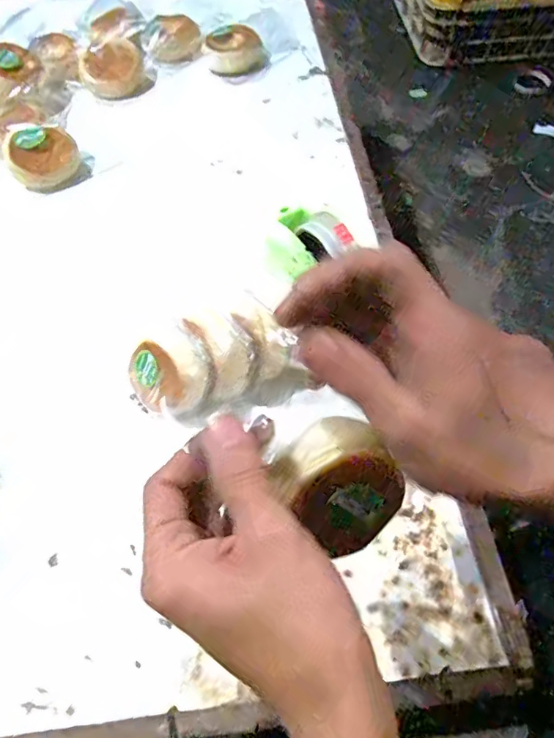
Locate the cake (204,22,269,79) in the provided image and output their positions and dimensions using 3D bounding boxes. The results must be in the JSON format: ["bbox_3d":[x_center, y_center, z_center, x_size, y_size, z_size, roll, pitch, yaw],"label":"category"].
[{"bbox_3d":[-0.064,-0.507,0.823,0.090,0.040,0.082,-1,59,1],"label":"cake"}]

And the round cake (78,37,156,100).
[{"bbox_3d":[-0.256,-0.471,0.798,0.103,0.046,0.097,38,67,22],"label":"round cake"}]

